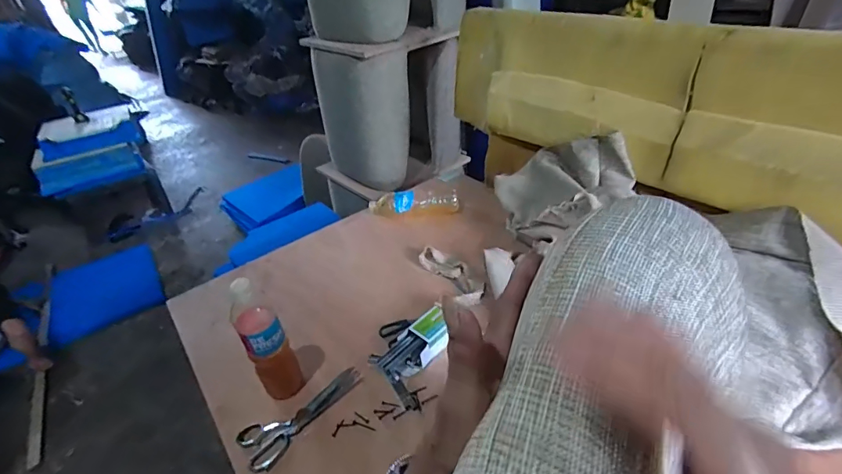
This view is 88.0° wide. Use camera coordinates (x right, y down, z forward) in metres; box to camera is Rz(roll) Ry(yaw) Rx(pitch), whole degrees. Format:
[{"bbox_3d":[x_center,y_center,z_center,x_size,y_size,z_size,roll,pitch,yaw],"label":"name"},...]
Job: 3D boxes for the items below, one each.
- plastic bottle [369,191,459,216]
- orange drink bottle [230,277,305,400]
[{"bbox_3d":[-0.023,-0.103,1.337,0.275,0.062,0.069,-3,35,5],"label":"plastic bottle"},{"bbox_3d":[-0.288,0.196,0.812,0.078,0.258,0.067,-23,38,-22],"label":"orange drink bottle"}]

